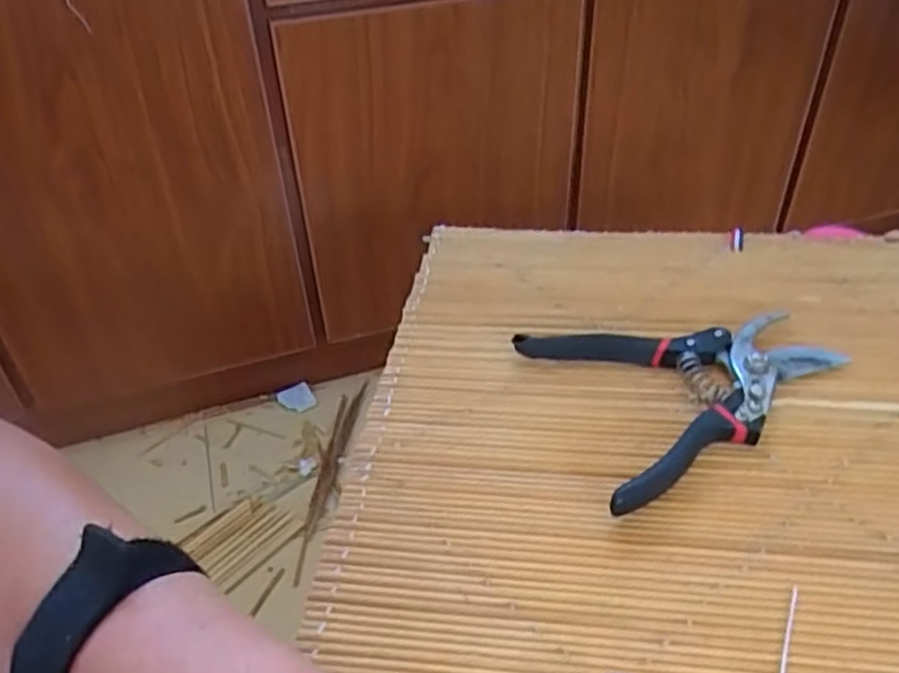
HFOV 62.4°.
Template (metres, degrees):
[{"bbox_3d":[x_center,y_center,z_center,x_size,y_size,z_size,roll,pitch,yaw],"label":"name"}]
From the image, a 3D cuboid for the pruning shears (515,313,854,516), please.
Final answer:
[{"bbox_3d":[0.150,0.025,0.449,0.184,0.024,0.137,-16,41,-12],"label":"pruning shears"}]

